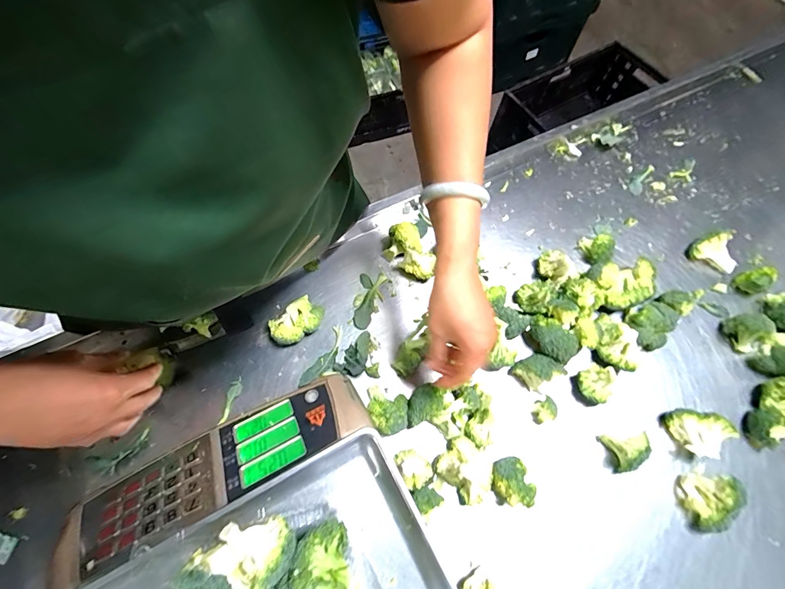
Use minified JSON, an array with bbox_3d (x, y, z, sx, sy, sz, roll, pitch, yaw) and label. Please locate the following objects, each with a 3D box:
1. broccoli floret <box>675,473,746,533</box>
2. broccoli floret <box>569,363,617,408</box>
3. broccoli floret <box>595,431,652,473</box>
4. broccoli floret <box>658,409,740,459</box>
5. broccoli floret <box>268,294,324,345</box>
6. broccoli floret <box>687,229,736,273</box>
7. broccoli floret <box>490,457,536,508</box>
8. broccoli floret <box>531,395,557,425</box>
[{"bbox_3d":[0.395,0.256,0.452,0.054,0.054,0.069,12,65,2],"label":"broccoli floret"},{"bbox_3d":[0.274,0.122,0.510,0.034,0.054,0.050,13,65,3],"label":"broccoli floret"},{"bbox_3d":[0.308,0.202,0.476,0.053,0.047,0.047,-6,66,-6],"label":"broccoli floret"},{"bbox_3d":[0.409,0.182,0.493,0.059,0.043,0.060,-11,66,-8],"label":"broccoli floret"},{"bbox_3d":[-0.134,0.040,0.525,0.077,0.039,0.049,-39,73,-18],"label":"broccoli floret"},{"bbox_3d":[0.535,-0.068,0.611,0.060,0.039,0.070,-25,69,-14],"label":"broccoli floret"},{"bbox_3d":[0.142,0.231,0.453,0.039,0.057,0.053,-20,68,-12],"label":"broccoli floret"},{"bbox_3d":[0.203,0.158,0.502,0.027,0.044,0.029,-17,67,-11],"label":"broccoli floret"}]

